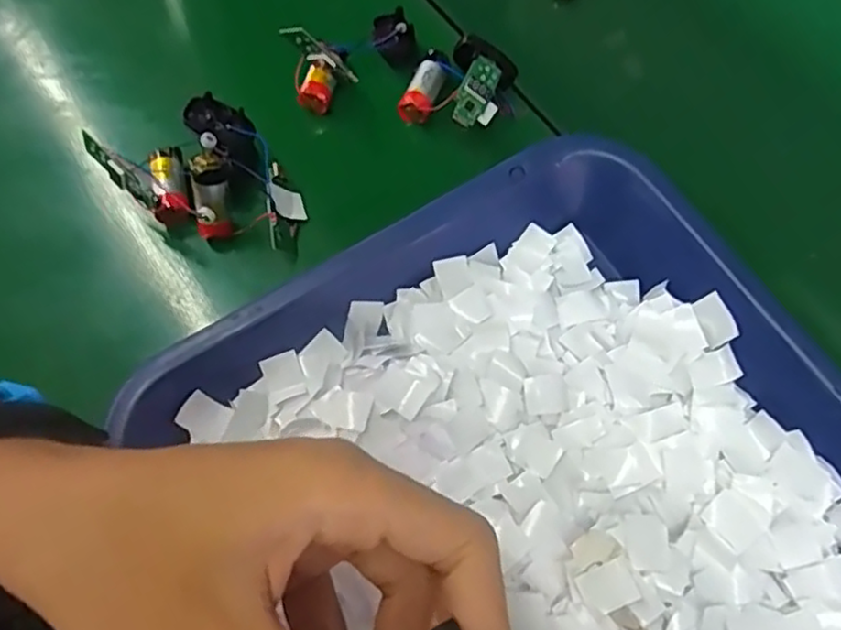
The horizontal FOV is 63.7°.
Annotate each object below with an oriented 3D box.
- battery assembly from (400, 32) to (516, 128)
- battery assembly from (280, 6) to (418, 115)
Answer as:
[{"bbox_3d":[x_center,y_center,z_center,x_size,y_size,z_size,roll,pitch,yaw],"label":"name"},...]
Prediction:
[{"bbox_3d":[0.019,-0.109,0.327,0.051,0.024,0.050,-1,70,4],"label":"battery assembly"},{"bbox_3d":[-0.032,-0.136,0.331,0.025,0.047,0.073,36,76,15],"label":"battery assembly"}]

